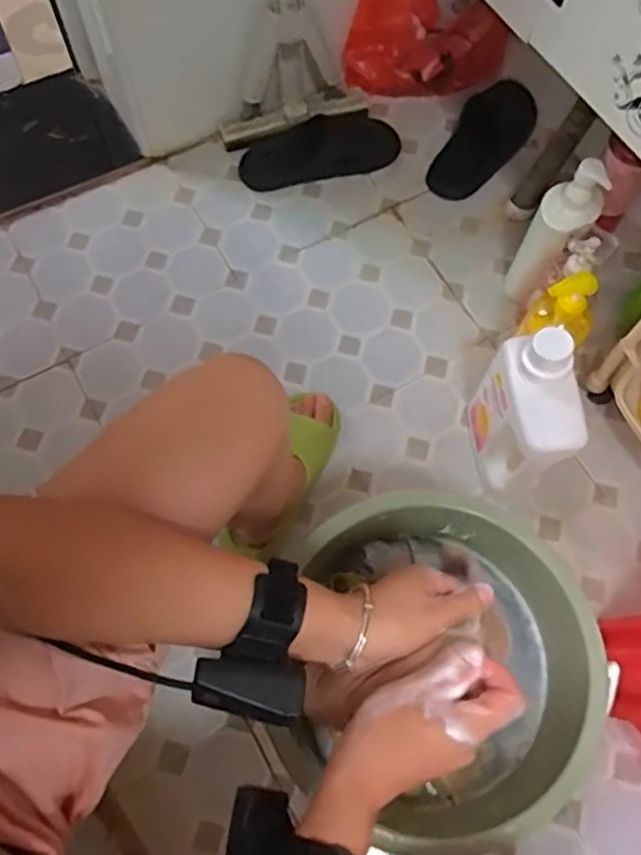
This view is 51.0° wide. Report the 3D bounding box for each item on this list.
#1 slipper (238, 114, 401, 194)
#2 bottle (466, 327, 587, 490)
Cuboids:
[{"bbox_3d":[-0.002,-0.484,1.181,0.282,0.047,0.093,-12,68,-6],"label":"slipper"},{"bbox_3d":[0.260,-0.015,0.861,0.071,0.261,0.149,-8,68,-4],"label":"bottle"}]

